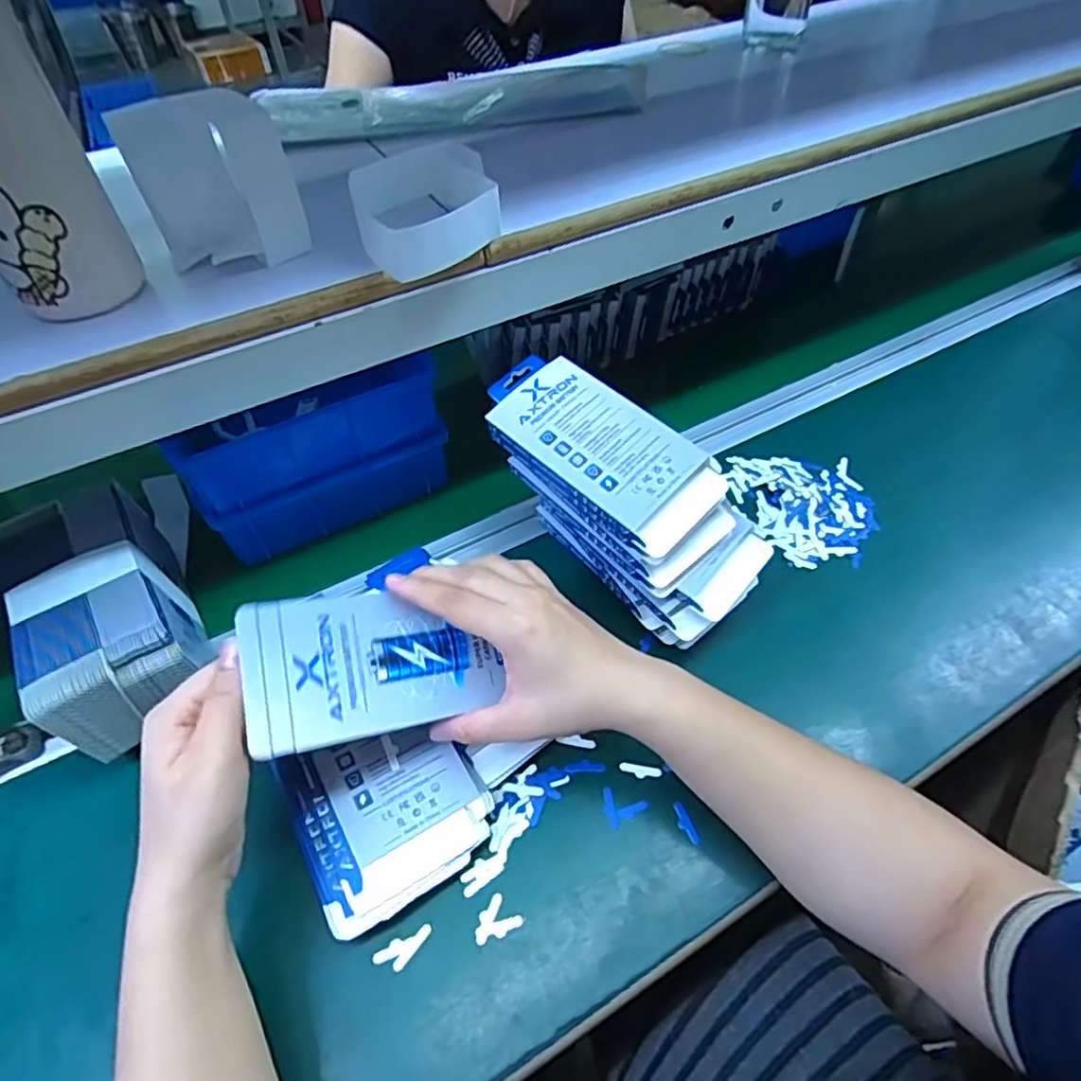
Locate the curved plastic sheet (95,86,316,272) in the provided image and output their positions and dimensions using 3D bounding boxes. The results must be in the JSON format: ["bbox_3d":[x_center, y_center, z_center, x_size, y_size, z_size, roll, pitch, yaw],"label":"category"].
[{"bbox_3d":[-0.175,-0.194,0.354,0.077,0.076,0.030,-21,52,-15],"label":"curved plastic sheet"}]

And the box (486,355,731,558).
[{"bbox_3d":[0.038,-0.063,0.448,0.167,0.023,0.081,38,72,19],"label":"box"}]

